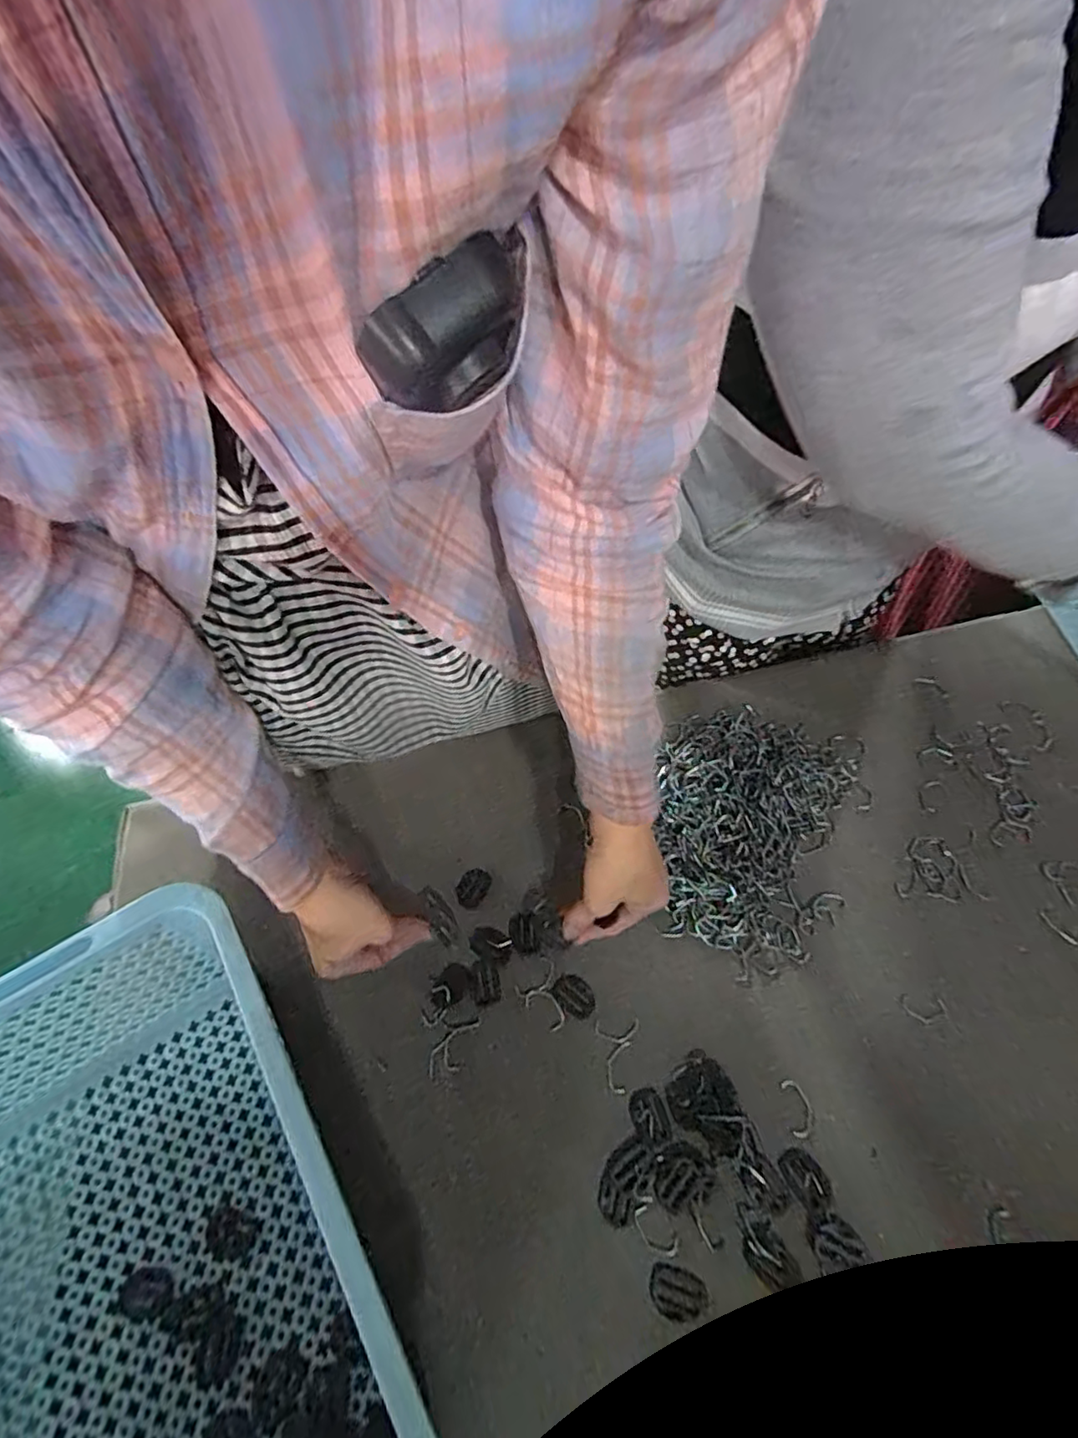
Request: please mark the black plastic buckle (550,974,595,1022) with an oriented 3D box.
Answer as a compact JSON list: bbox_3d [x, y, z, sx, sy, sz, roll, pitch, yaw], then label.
[{"bbox_3d":[0.028,0.220,0.484,0.035,0.004,0.026,35,65,23],"label":"black plastic buckle"}]

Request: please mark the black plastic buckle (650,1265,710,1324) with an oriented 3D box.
[{"bbox_3d":[0.088,0.364,0.386,0.034,0.004,0.025,6,57,7],"label":"black plastic buckle"}]

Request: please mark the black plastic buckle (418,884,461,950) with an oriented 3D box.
[{"bbox_3d":[-0.084,0.168,0.521,0.021,0.006,0.055,-28,61,-15],"label":"black plastic buckle"}]

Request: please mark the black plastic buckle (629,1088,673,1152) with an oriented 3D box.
[{"bbox_3d":[0.080,0.287,0.438,0.025,0.004,0.038,-17,57,-8],"label":"black plastic buckle"}]

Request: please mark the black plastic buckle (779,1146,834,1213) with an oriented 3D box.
[{"bbox_3d":[0.182,0.314,0.415,0.026,0.004,0.036,-20,58,-10],"label":"black plastic buckle"}]

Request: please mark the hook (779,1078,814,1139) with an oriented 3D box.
[{"bbox_3d":[0.187,0.280,0.439,0.018,0.004,0.035,-5,57,0],"label":"hook"}]

